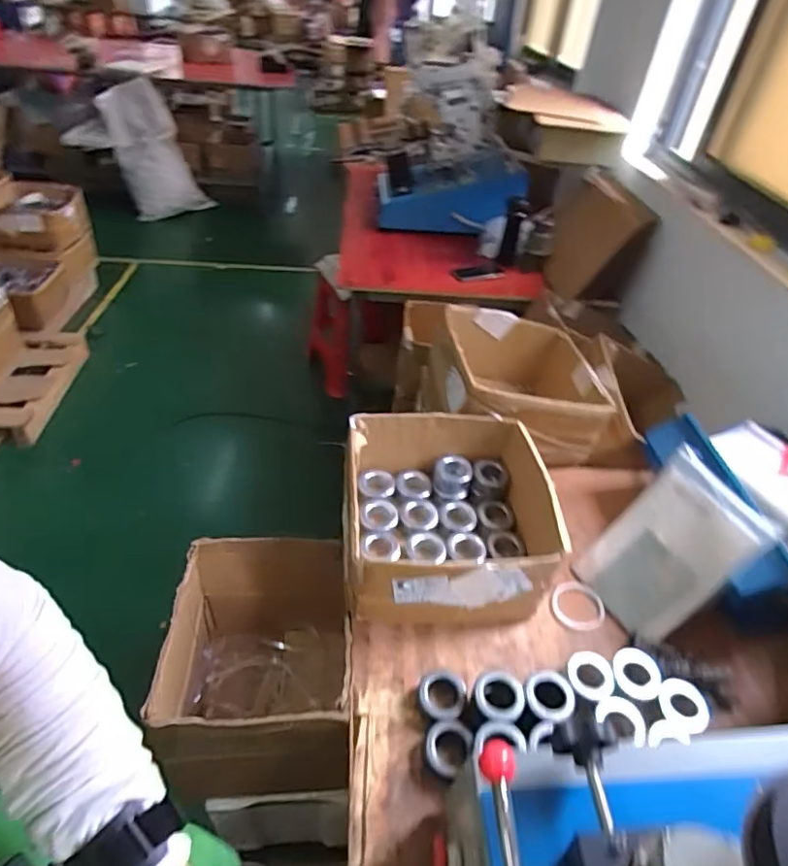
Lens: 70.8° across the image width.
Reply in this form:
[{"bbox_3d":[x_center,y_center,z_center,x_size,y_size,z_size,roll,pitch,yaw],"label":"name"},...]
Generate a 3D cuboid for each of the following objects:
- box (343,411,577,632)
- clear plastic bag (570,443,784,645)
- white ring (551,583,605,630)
[{"bbox_3d":[0.086,0.140,0.955,0.340,0.156,0.326,-2,42,-8],"label":"box"},{"bbox_3d":[0.443,0.188,0.911,0.023,0.279,0.191,20,27,-42],"label":"clear plastic bag"},{"bbox_3d":[0.314,0.294,0.948,0.088,0.011,0.090,3,42,-3],"label":"white ring"}]

